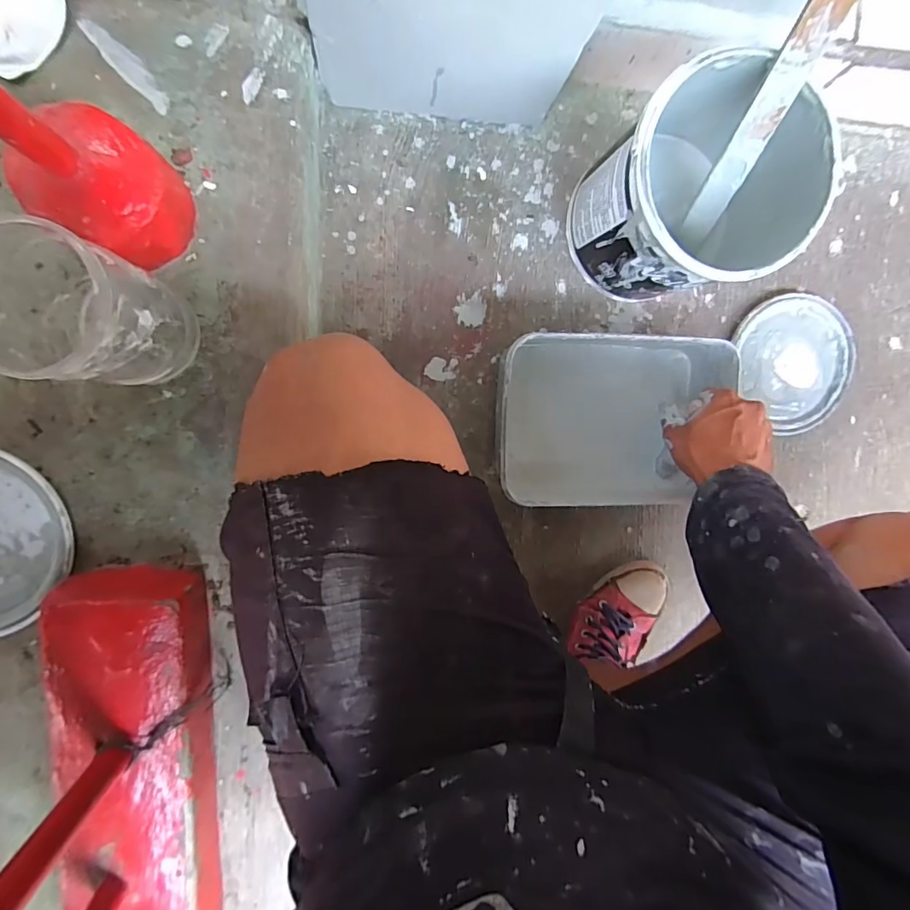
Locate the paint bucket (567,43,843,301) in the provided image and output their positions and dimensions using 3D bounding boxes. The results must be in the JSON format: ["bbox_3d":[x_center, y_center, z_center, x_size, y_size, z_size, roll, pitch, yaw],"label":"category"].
[{"bbox_3d":[0.232,-0.256,0.503,0.174,0.188,0.178,-1,98,-8],"label":"paint bucket"}]

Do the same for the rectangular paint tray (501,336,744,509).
[{"bbox_3d":[0.178,-0.037,0.579,0.262,0.092,0.195,0,97,-7],"label":"rectangular paint tray"}]

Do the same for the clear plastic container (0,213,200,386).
[{"bbox_3d":[-0.277,-0.104,0.372,0.105,0.154,0.095,5,96,-8],"label":"clear plastic container"}]

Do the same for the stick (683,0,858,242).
[{"bbox_3d":[0.272,-0.295,0.433,0.030,0.228,0.007,23,62,7],"label":"stick"}]

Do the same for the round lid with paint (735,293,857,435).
[{"bbox_3d":[0.456,-0.120,0.641,0.156,0.012,0.177,-20,101,-5],"label":"round lid with paint"}]

